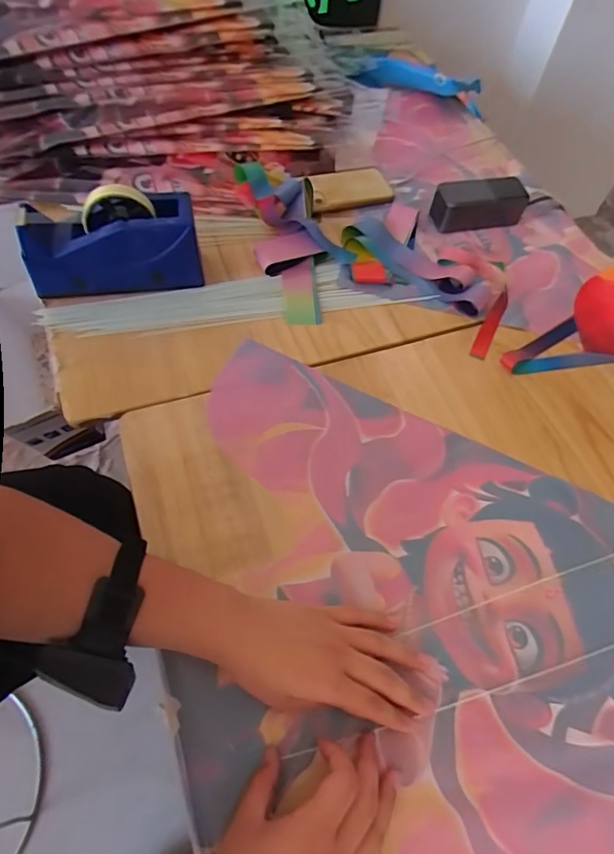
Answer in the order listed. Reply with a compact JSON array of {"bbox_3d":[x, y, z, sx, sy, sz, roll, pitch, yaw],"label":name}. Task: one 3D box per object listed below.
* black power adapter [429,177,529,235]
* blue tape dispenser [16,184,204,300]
[{"bbox_3d":[0.261,-0.337,0.776,0.135,0.047,0.061,-7,60,-8],"label":"black power adapter"},{"bbox_3d":[-0.238,-0.221,0.631,0.201,0.129,0.060,-11,61,-11],"label":"blue tape dispenser"}]

